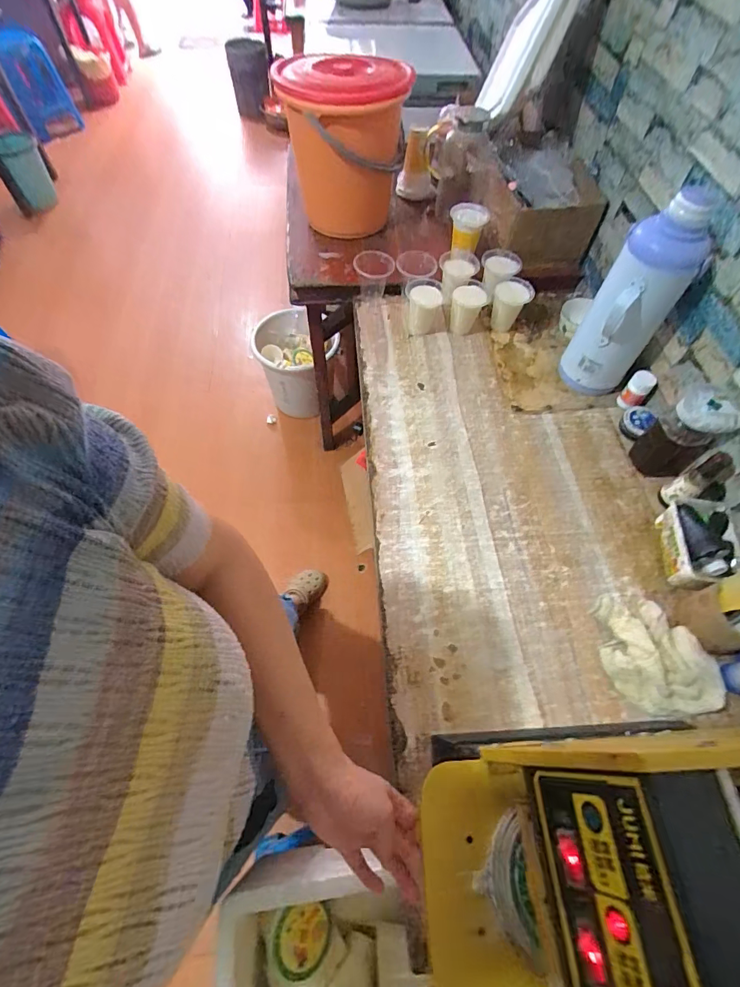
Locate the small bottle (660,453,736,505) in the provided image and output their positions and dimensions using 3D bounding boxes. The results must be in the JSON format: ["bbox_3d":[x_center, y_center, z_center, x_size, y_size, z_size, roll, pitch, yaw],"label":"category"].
[{"bbox_3d":[0.553,-0.022,0.728,0.037,0.126,0.050,1,56,-33],"label":"small bottle"}]

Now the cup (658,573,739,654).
[{"bbox_3d":[0.519,0.157,0.592,0.085,0.192,0.102,-16,62,-11],"label":"cup"}]

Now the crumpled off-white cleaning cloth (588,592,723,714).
[{"bbox_3d":[0.422,0.231,0.632,0.149,0.052,0.170,-3,60,-4],"label":"crumpled off-white cleaning cloth"}]

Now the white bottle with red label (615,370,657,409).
[{"bbox_3d":[0.538,-0.207,0.863,0.043,0.071,0.043,1,60,-1],"label":"white bottle with red label"}]

